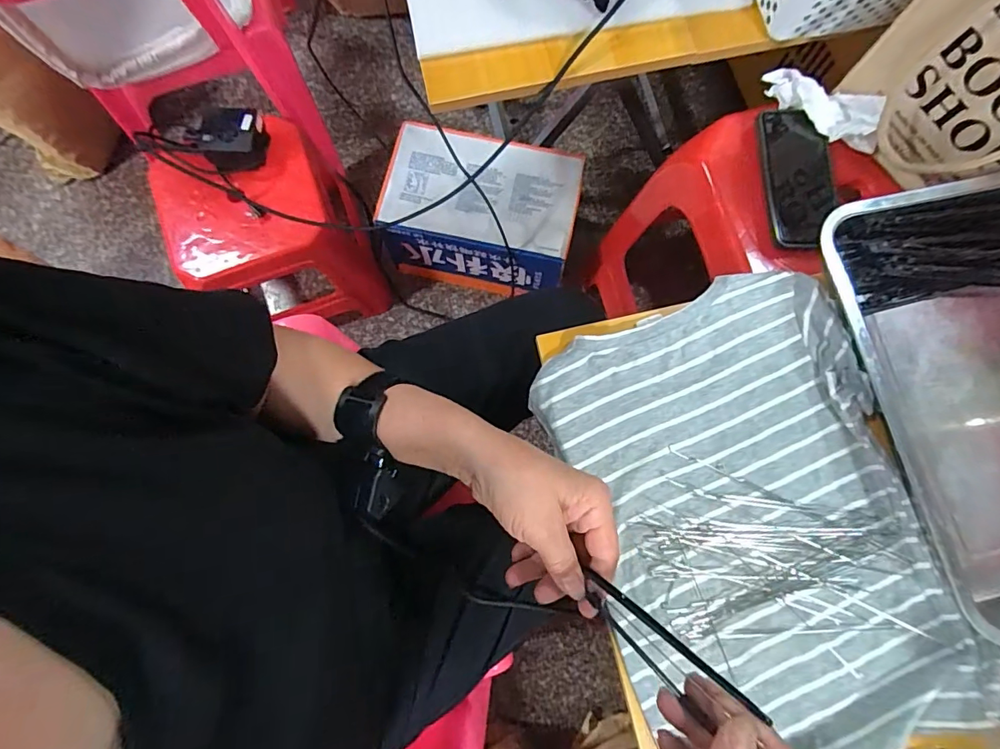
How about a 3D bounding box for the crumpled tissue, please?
[{"bbox_3d":[0.358,-0.297,0.531,0.140,0.039,0.055,40,82,7],"label":"crumpled tissue"}]

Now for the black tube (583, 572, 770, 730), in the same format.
[{"bbox_3d":[0.095,0.150,0.277,0.117,0.006,0.007,28,78,46],"label":"black tube"}]

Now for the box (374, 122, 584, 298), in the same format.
[{"bbox_3d":[-0.037,-0.299,0.922,0.331,0.201,0.208,13,80,3],"label":"box"}]

